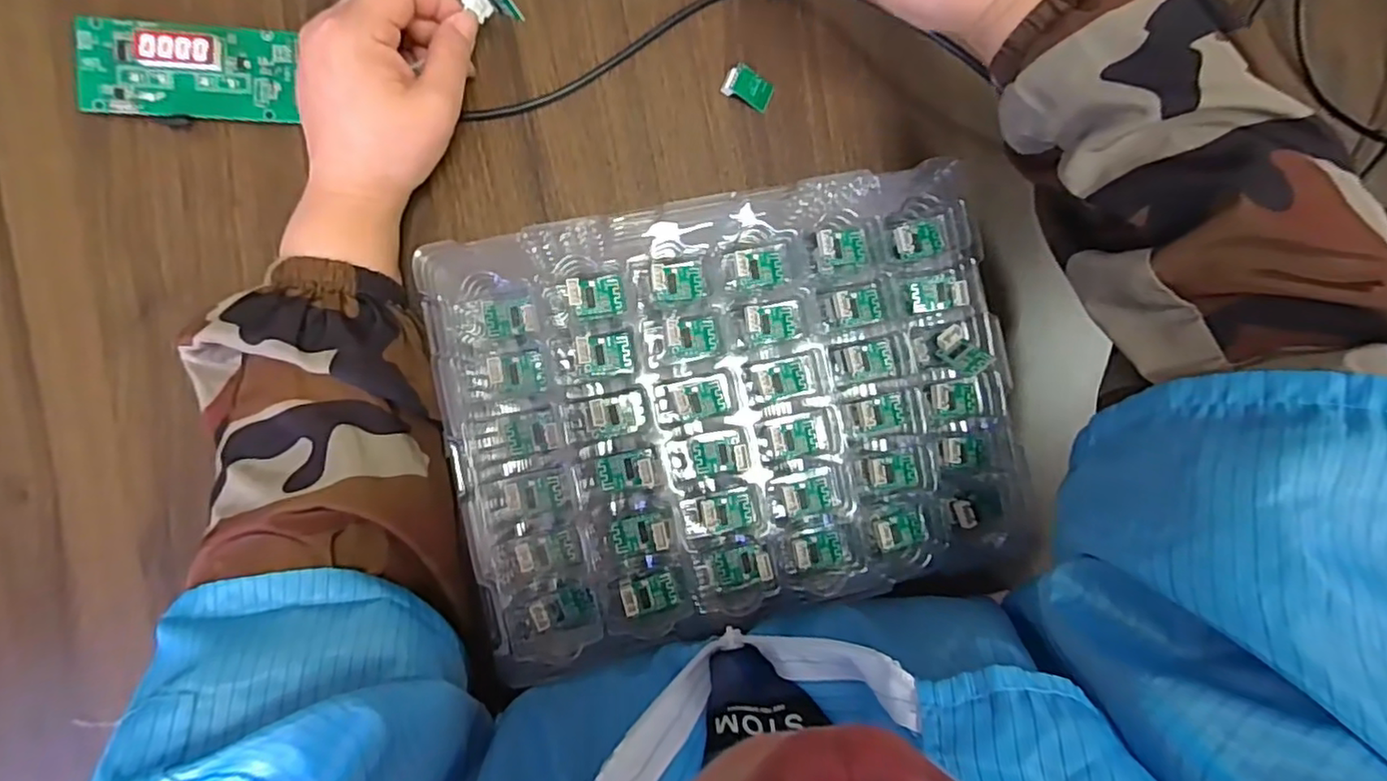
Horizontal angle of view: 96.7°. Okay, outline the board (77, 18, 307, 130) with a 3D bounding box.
[{"bbox_3d":[-0.257,-0.162,0.312,0.098,0.012,0.049,-2,88,-10],"label":"board"}]

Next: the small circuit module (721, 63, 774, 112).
[{"bbox_3d":[0.033,-0.176,0.357,0.029,0.008,0.018,24,85,-7],"label":"small circuit module"}]

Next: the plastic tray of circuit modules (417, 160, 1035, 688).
[{"bbox_3d":[0.021,0.010,0.326,0.276,0.054,0.208,-11,90,-8],"label":"plastic tray of circuit modules"}]

